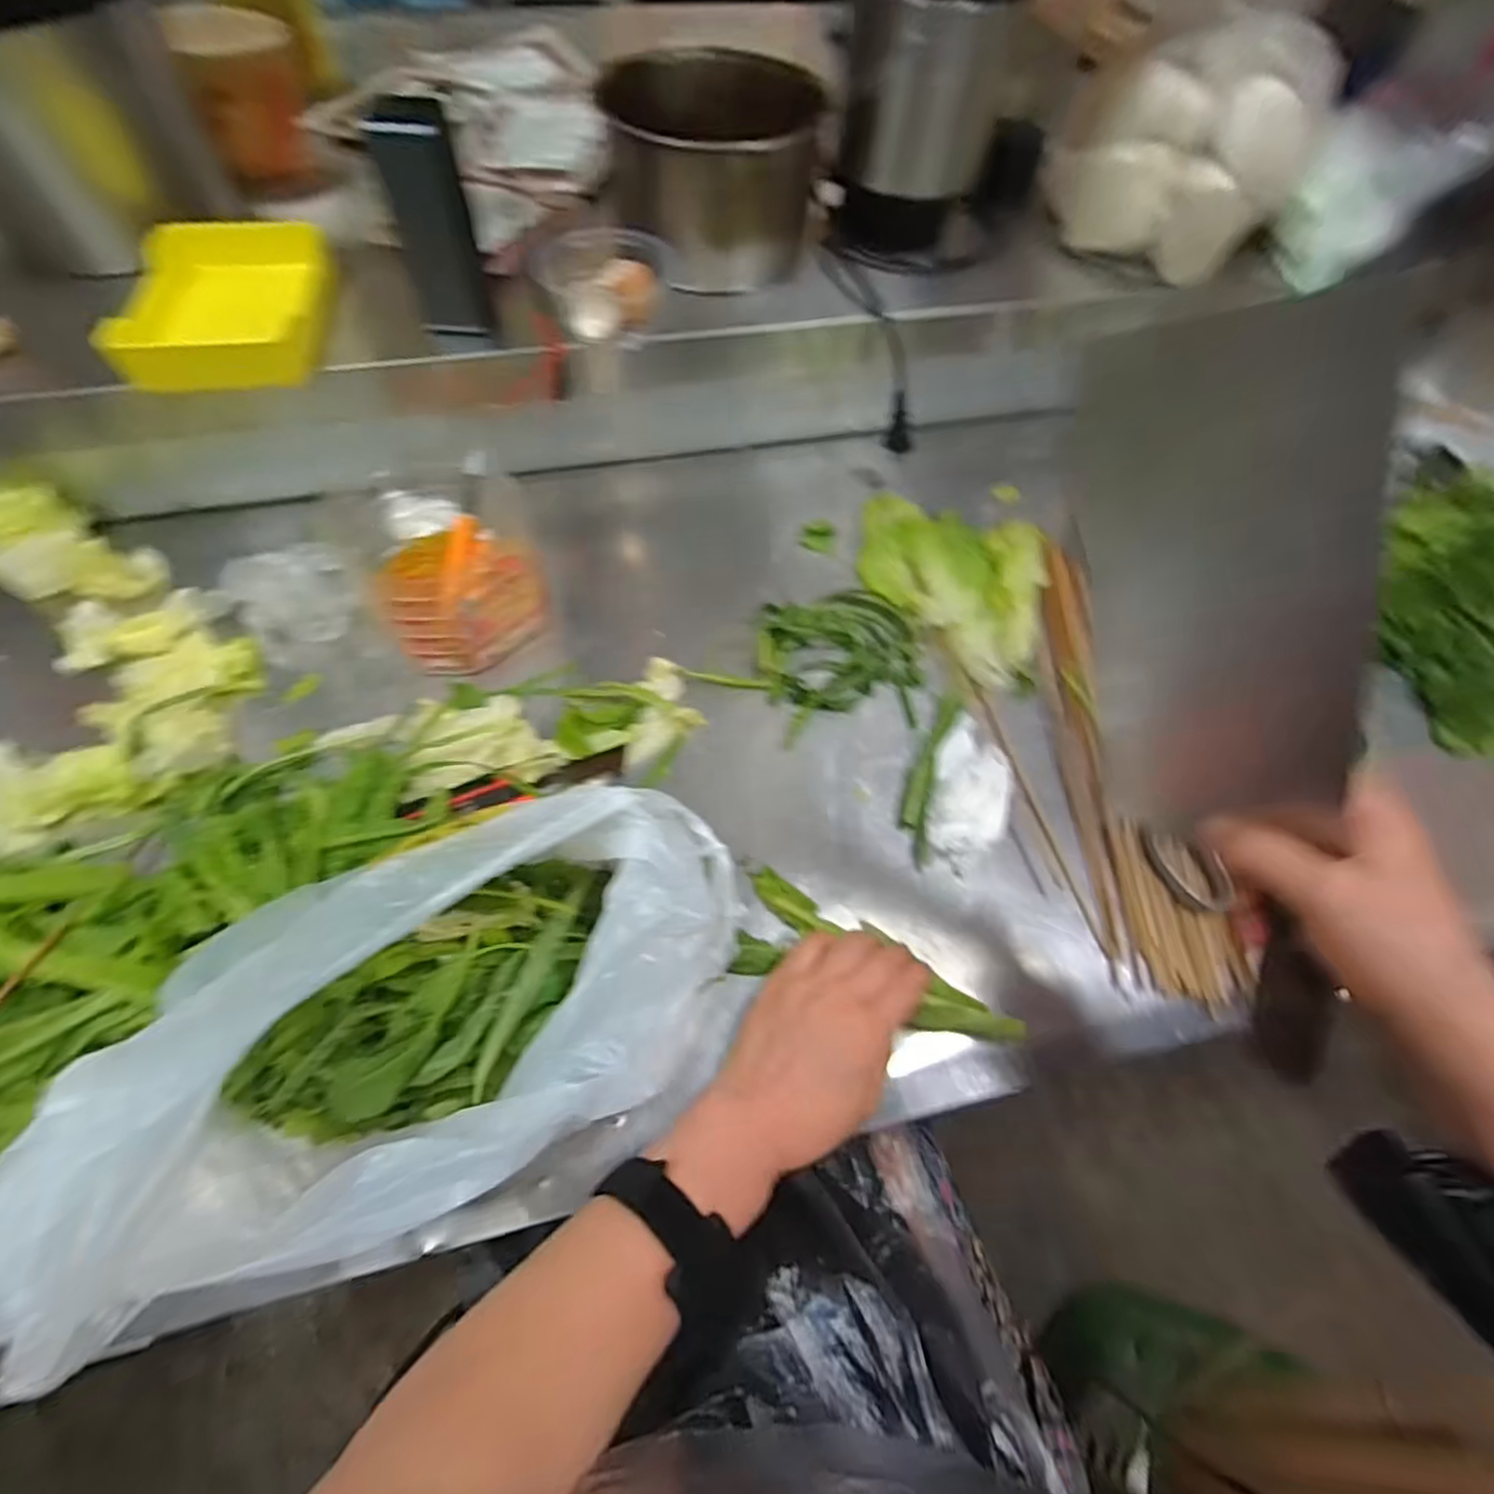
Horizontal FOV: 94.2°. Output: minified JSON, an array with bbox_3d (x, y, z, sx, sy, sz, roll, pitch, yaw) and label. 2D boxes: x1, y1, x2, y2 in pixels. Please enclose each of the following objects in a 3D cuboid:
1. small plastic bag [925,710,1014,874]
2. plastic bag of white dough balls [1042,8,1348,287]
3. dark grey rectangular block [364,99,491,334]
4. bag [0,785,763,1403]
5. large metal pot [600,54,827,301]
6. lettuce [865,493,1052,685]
[{"bbox_3d":[0.165,0.030,0.508,0.055,0.021,0.118,14,61,5],"label":"small plastic bag"},{"bbox_3d":[0.431,-0.541,0.632,0.228,0.132,0.155,-16,63,-12],"label":"plastic bag of white dough balls"},{"bbox_3d":[-0.229,-0.385,0.506,0.046,0.129,0.051,-5,61,-7],"label":"dark grey rectangular block"},{"bbox_3d":[-0.130,0.124,0.335,0.284,0.194,0.138,-22,64,-15],"label":"bag"},{"bbox_3d":[-0.027,-0.499,0.616,0.165,0.125,0.175,2,60,-3],"label":"large metal pot"},{"bbox_3d":[0.183,-0.158,0.610,0.130,0.043,0.202,-35,68,-21],"label":"lettuce"}]

